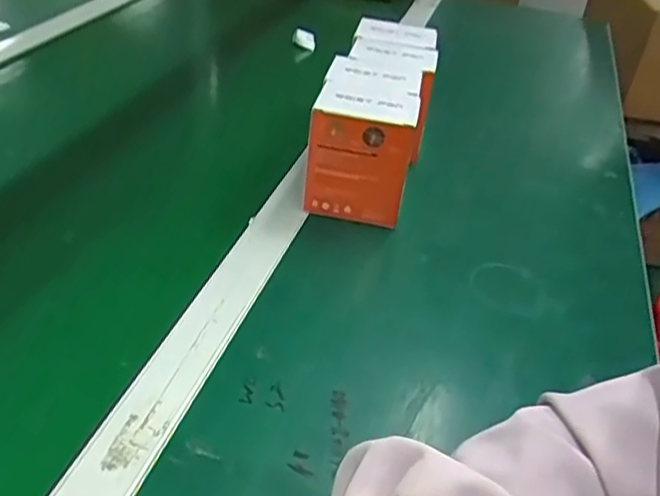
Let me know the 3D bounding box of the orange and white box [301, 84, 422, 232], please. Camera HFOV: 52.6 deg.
[{"bbox_3d":[0.027,-0.084,0.606,0.097,0.110,0.067,11,35,5],"label":"orange and white box"}]

